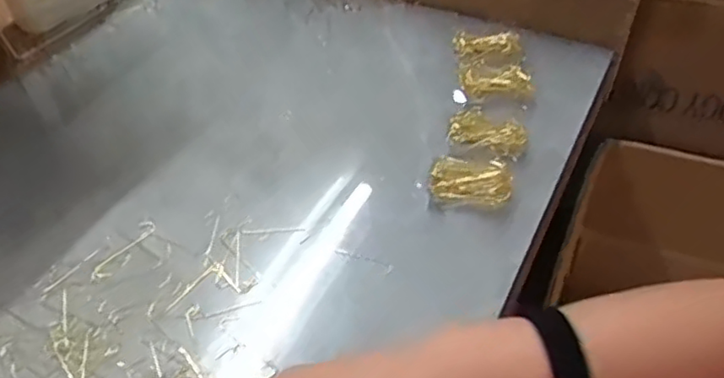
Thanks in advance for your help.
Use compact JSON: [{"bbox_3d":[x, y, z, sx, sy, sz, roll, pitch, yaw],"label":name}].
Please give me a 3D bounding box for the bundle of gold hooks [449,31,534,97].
[{"bbox_3d":[0.135,-0.131,0.678,0.067,0.023,0.097,-2,46,3],"label":"bundle of gold hooks"}]

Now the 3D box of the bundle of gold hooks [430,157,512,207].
[{"bbox_3d":[0.094,-0.006,0.565,0.069,0.017,0.048,10,47,14],"label":"bundle of gold hooks"}]

